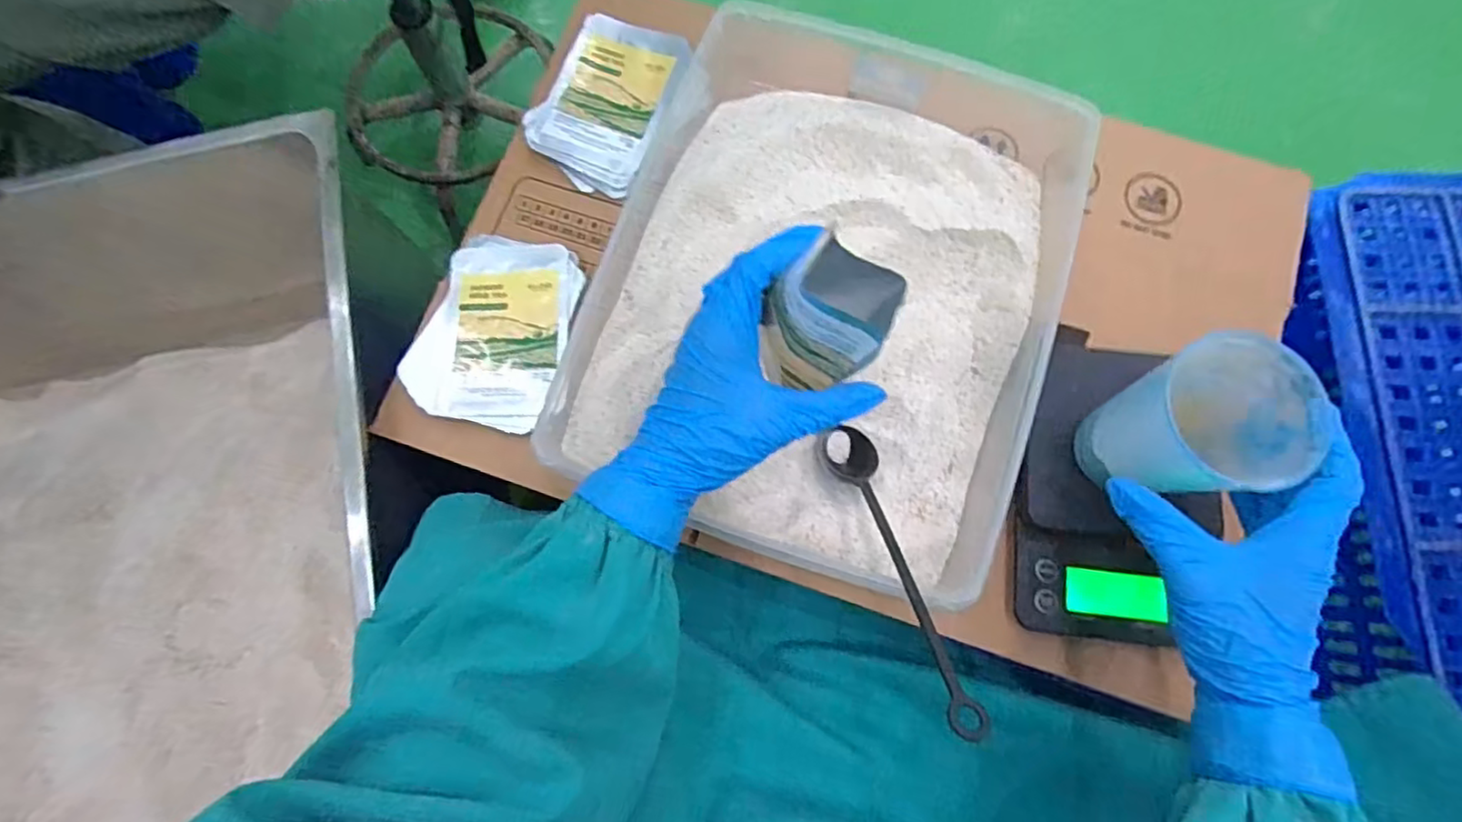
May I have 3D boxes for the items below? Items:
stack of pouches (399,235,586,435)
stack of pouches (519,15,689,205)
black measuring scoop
[{"bbox_3d":[-0.168,-0.060,0.476,0.103,0.013,0.137,16,77,4],"label":"stack of pouches"},{"bbox_3d":[-0.098,-0.244,0.524,0.098,0.014,0.141,25,77,6],"label":"stack of pouches"},{"bbox_3d":[0.097,0.085,0.389,0.032,0.020,0.201,-13,46,-3],"label":"black measuring scoop"}]

